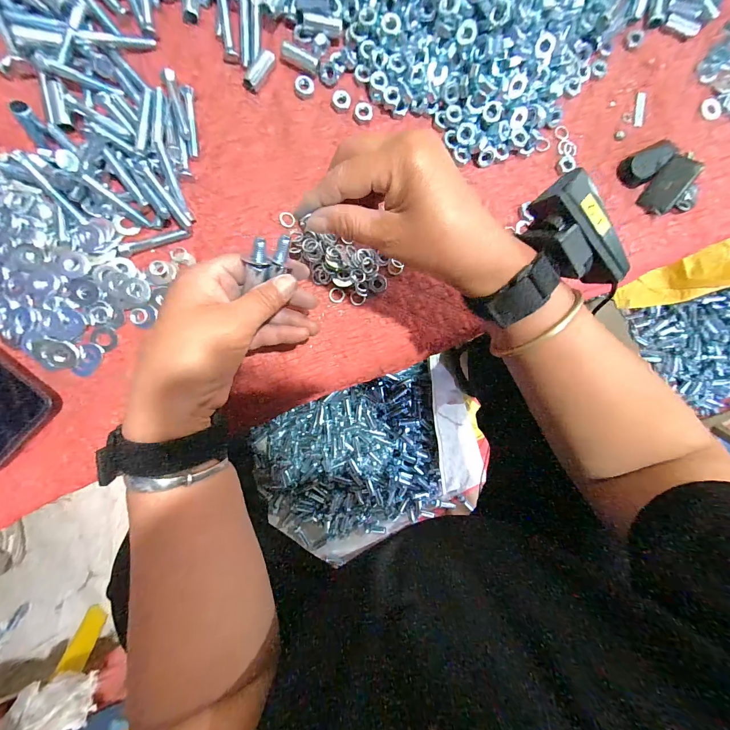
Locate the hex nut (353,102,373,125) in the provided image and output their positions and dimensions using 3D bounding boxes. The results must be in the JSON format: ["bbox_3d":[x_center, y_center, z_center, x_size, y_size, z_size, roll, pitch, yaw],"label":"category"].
[{"bbox_3d":[-0.001,-0.231,0.306,0.017,0.006,0.018,20,90,-7],"label":"hex nut"}]

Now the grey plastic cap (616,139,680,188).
[{"bbox_3d":[0.274,-0.195,0.324,0.043,0.020,0.029,-27,95,-5],"label":"grey plastic cap"}]

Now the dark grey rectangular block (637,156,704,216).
[{"bbox_3d":[0.297,-0.175,0.326,0.028,0.005,0.049,38,121,20],"label":"dark grey rectangular block"}]

